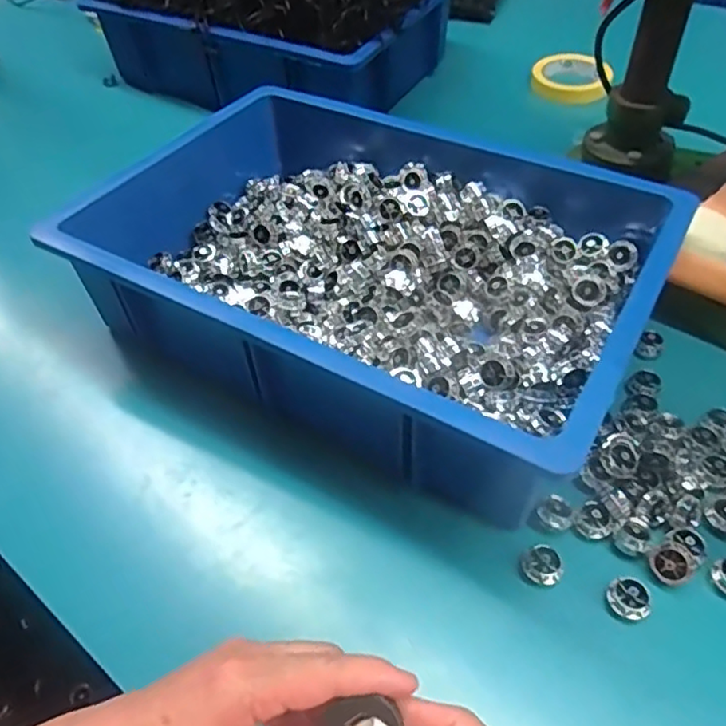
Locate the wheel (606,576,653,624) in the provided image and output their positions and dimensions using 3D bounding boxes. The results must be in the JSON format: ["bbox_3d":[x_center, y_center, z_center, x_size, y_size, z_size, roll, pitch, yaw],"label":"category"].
[{"bbox_3d":[0.160,0.144,0.377,0.023,0.016,0.025,-2,49,2],"label":"wheel"}]

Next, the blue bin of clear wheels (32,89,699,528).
[{"bbox_3d":[-0.009,-0.099,0.536,0.483,0.103,0.323,24,54,23],"label":"blue bin of clear wheels"}]

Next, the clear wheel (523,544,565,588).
[{"bbox_3d":[0.115,0.128,0.395,0.024,0.013,0.021,27,56,25],"label":"clear wheel"}]

